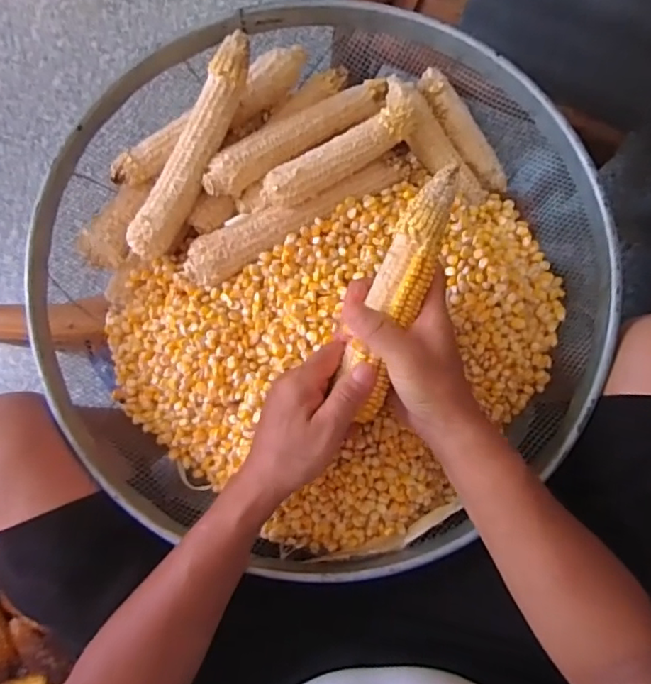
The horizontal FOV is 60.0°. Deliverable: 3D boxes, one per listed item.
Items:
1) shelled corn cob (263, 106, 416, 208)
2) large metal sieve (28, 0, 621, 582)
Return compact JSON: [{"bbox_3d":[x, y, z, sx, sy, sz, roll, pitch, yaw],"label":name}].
[{"bbox_3d":[0.013,-0.162,0.504,0.145,0.037,0.031,-31,84,-3],"label":"shelled corn cob"},{"bbox_3d":[-0.001,-0.058,0.511,0.492,0.076,0.487,0,84,-2],"label":"large metal sieve"}]

